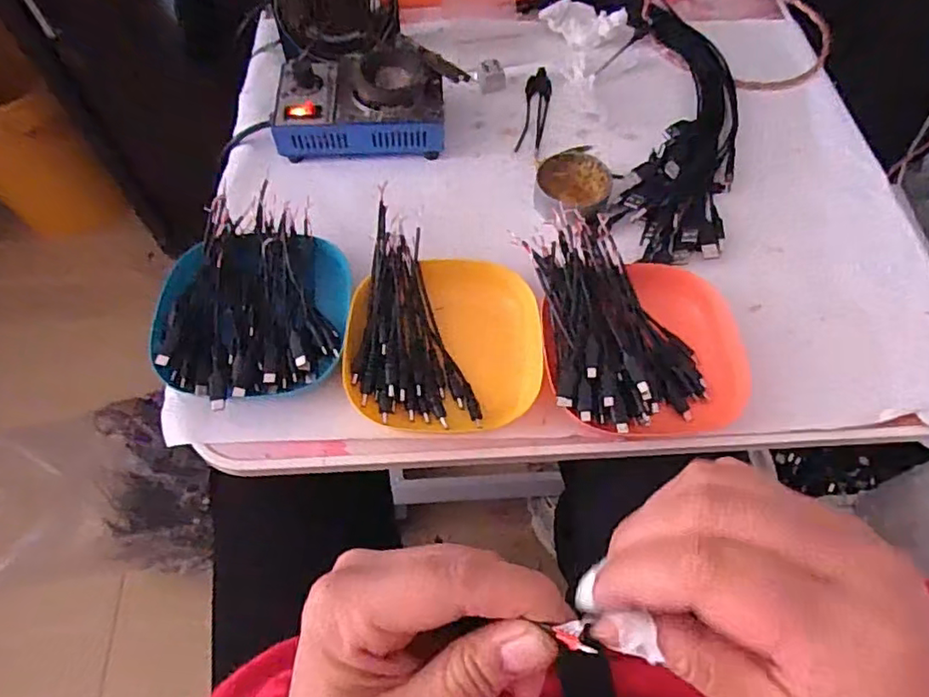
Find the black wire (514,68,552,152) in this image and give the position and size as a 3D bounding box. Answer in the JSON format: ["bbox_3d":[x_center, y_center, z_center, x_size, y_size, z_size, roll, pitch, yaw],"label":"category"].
[{"bbox_3d":[0.070,-0.236,0.600,0.025,0.009,0.113,8,62,4],"label":"black wire"}]

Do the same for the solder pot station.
[{"bbox_3d":[-0.095,-0.222,0.556,0.151,0.064,0.095,1,61,0],"label":"solder pot station"}]

